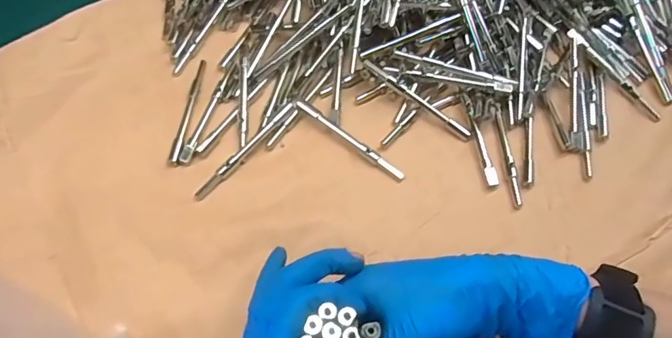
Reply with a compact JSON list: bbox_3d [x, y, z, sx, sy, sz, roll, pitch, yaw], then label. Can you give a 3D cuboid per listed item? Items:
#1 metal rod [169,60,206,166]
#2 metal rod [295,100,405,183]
[{"bbox_3d":[-0.131,-0.054,0.443,0.010,0.007,0.112,3,60,1],"label":"metal rod"},{"bbox_3d":[0.011,-0.026,0.425,0.112,0.009,0.010,36,66,18],"label":"metal rod"}]

